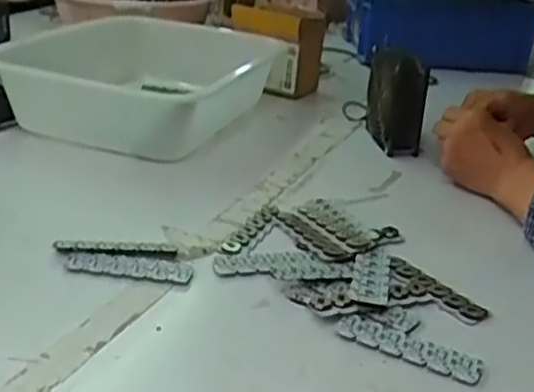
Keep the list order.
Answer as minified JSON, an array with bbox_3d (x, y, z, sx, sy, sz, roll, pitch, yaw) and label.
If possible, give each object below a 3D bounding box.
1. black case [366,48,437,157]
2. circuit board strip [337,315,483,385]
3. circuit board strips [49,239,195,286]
[{"bbox_3d":[0.168,-0.122,0.924,0.055,0.127,0.114,1,24,-8],"label":"black case"},{"bbox_3d":[0.106,0.113,0.534,0.109,0.007,0.028,19,28,28],"label":"circuit board strip"},{"bbox_3d":[-0.125,0.055,0.622,0.120,0.013,0.046,7,24,5],"label":"circuit board strips"}]

